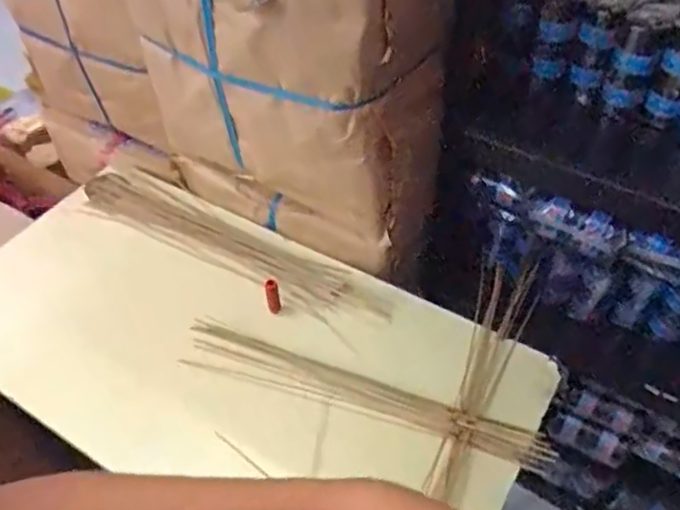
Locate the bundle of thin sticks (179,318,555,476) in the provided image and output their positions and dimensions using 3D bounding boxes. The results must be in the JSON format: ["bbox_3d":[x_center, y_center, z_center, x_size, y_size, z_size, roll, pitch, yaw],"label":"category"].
[{"bbox_3d":[0.019,0.166,0.759,0.460,0.032,0.056,13,72,19],"label":"bundle of thin sticks"}]

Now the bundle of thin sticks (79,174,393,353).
[{"bbox_3d":[-0.176,-0.012,0.934,0.556,0.035,0.099,23,53,21],"label":"bundle of thin sticks"}]

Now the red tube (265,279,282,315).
[{"bbox_3d":[-0.088,0.052,0.812,0.017,0.046,0.018,-15,49,-11],"label":"red tube"}]

